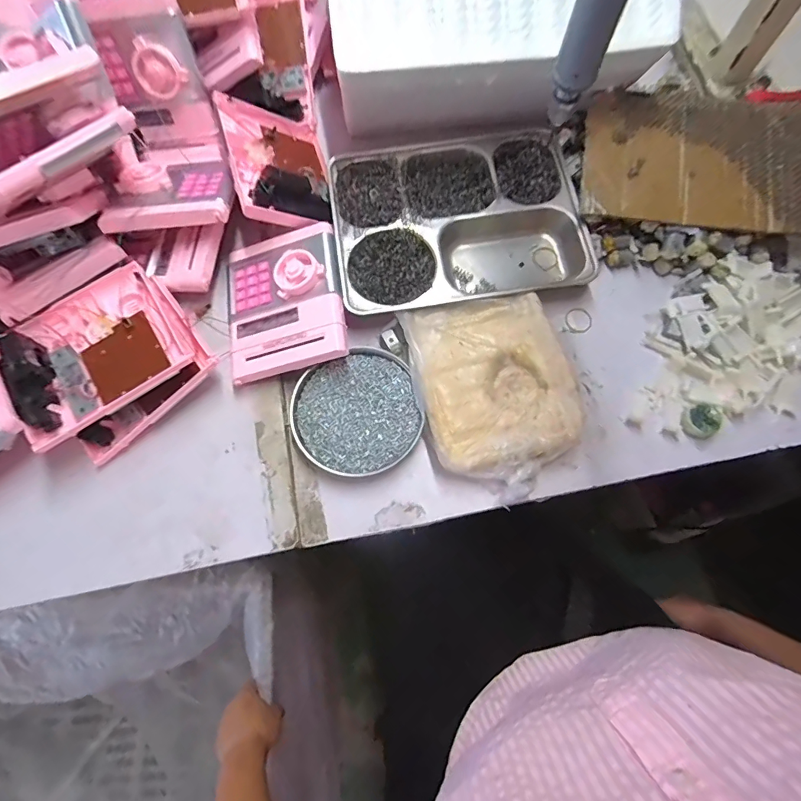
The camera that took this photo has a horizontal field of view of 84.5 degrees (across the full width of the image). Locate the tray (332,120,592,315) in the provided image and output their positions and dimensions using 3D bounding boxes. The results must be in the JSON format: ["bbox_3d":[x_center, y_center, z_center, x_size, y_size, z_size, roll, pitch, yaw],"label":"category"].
[{"bbox_3d":[0.063,-0.220,0.525,0.277,0.050,0.244,-9,73,-1],"label":"tray"}]

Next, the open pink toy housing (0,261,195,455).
[{"bbox_3d":[-0.305,-0.050,0.431,0.159,0.033,0.129,-33,75,-8],"label":"open pink toy housing"}]

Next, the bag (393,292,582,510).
[{"bbox_3d":[0.100,-0.006,0.457,0.160,0.039,0.212,-11,73,-2],"label":"bag"}]

